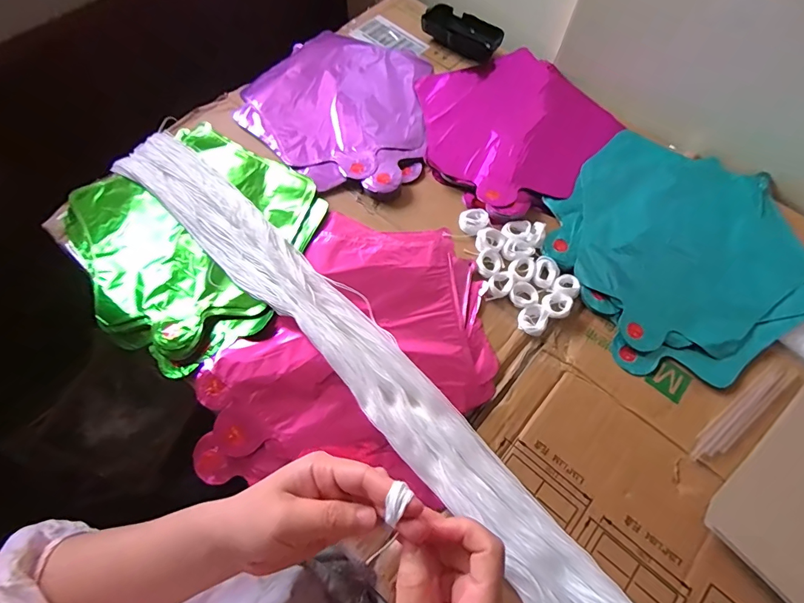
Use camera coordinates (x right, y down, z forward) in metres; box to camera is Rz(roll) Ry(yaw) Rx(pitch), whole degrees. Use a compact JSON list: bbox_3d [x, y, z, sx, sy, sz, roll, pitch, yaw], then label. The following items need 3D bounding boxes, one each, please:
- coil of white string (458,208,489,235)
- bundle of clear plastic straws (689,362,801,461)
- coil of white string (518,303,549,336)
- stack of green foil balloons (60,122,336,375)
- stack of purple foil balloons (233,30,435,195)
[{"bbox_3d":[0.077,-0.087,0.457,0.032,0.009,0.029,-41,74,-16],"label":"coil of white string"},{"bbox_3d":[0.304,0.096,0.381,0.138,0.004,0.023,-34,72,-15],"label":"bundle of clear plastic straws"},{"bbox_3d":[0.125,0.016,0.407,0.027,0.009,0.029,1,67,-1],"label":"coil of white string"},{"bbox_3d":[-0.219,-0.071,0.442,0.255,0.023,0.238,30,70,10],"label":"stack of green foil balloons"},{"bbox_3d":[-0.074,-0.246,0.531,0.233,0.026,0.251,15,68,5],"label":"stack of purple foil balloons"}]

